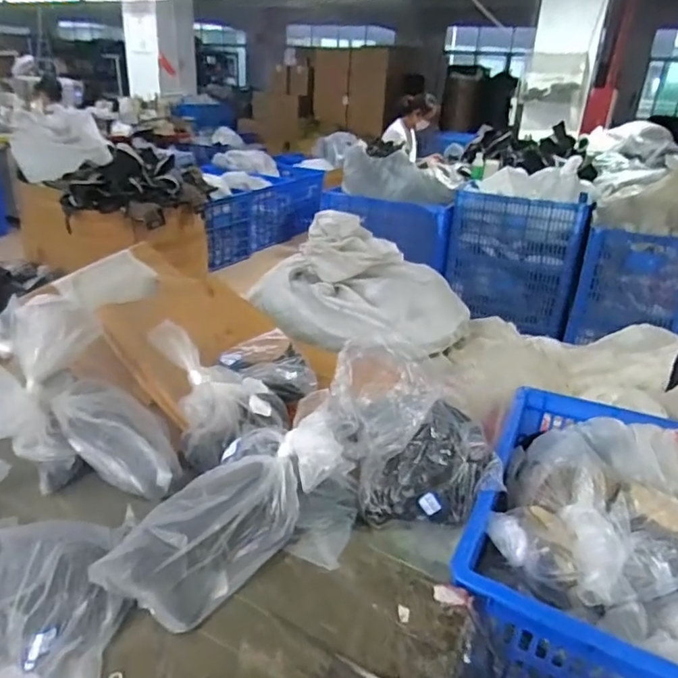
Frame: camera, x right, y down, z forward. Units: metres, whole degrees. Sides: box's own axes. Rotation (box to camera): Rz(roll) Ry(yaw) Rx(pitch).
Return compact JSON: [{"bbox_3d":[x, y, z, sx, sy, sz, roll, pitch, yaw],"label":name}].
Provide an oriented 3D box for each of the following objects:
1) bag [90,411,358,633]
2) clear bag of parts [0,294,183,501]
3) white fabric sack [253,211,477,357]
[{"bbox_3d":[-0.104,0.197,0.614,0.316,0.149,0.105,-13,30,-30],"label":"bag"},{"bbox_3d":[-0.330,0.088,0.675,0.229,0.215,0.203,23,31,35],"label":"clear bag of parts"},{"bbox_3d":[0.042,-0.125,1.275,0.509,0.228,0.266,11,26,15],"label":"white fabric sack"}]

